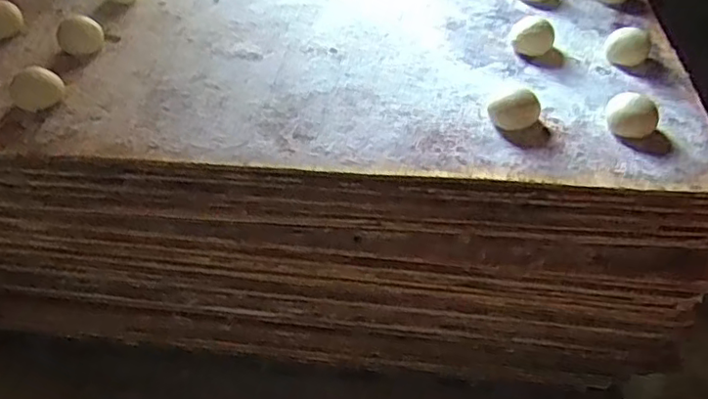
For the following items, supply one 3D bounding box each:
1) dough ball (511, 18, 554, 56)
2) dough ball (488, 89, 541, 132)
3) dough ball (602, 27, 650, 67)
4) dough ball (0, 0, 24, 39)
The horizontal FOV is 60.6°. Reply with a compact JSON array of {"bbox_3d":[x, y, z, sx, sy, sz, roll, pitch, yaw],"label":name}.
[{"bbox_3d":[0.144,-0.131,0.485,0.030,0.017,0.033,14,48,12],"label":"dough ball"},{"bbox_3d":[0.111,-0.059,0.417,0.031,0.019,0.025,-25,52,-22],"label":"dough ball"},{"bbox_3d":[0.213,-0.119,0.472,0.031,0.020,0.027,21,50,18],"label":"dough ball"},{"bbox_3d":[-0.290,-0.148,0.495,0.032,0.022,0.028,-25,52,-22],"label":"dough ball"}]

